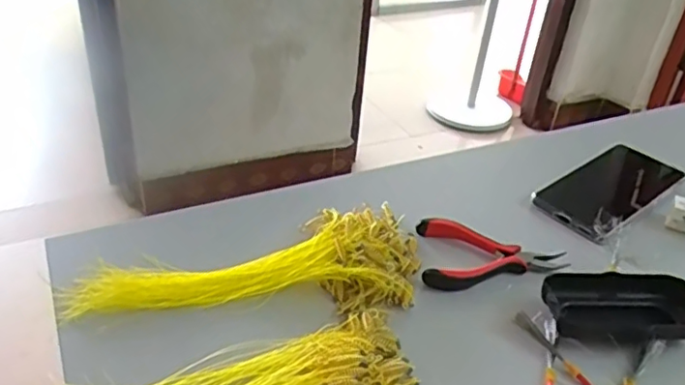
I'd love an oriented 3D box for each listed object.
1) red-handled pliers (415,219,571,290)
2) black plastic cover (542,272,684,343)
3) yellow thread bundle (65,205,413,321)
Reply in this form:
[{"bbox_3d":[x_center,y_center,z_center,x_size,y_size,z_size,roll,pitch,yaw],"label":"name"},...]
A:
[{"bbox_3d":[0.113,0.045,0.484,0.119,0.013,0.066,-5,36,-14],"label":"red-handled pliers"},{"bbox_3d":[0.203,0.086,0.435,0.113,0.023,0.058,4,35,-1],"label":"black plastic cover"},{"bbox_3d":[-0.066,0.047,0.446,0.256,0.026,0.108,-3,36,-12],"label":"yellow thread bundle"}]

